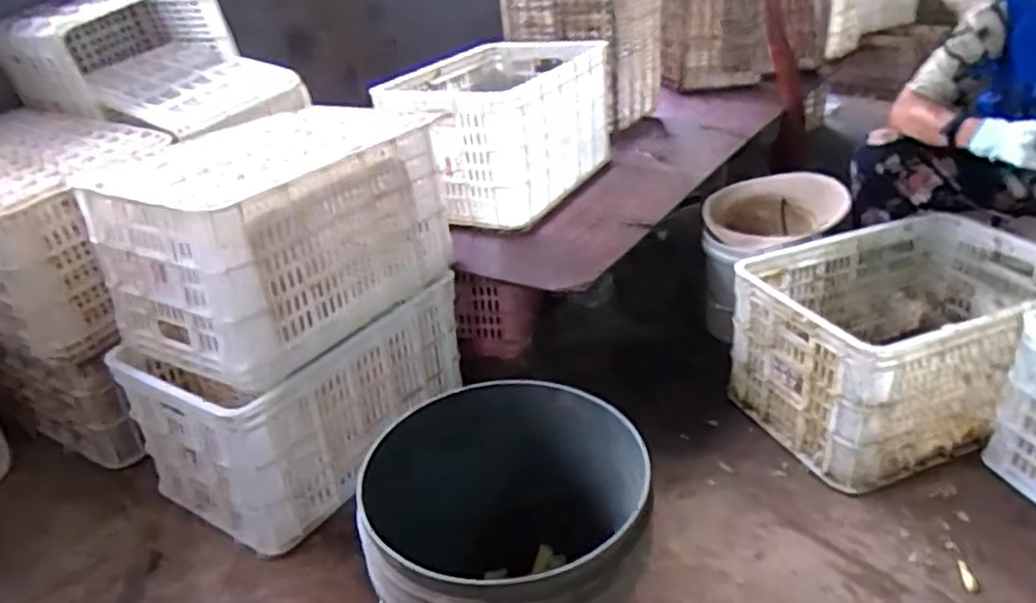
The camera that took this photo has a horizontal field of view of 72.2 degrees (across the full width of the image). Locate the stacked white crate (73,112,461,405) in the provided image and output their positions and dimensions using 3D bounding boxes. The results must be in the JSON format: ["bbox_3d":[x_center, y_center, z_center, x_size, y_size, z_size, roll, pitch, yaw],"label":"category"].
[{"bbox_3d":[-0.412,-0.129,1.233,0.372,0.280,0.488,13,32,29],"label":"stacked white crate"}]

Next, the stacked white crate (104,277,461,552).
[{"bbox_3d":[-0.390,0.161,1.326,0.328,0.303,0.496,14,33,31],"label":"stacked white crate"}]

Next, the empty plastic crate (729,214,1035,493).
[{"bbox_3d":[0.719,0.068,1.325,0.554,0.278,0.363,-14,29,-17],"label":"empty plastic crate"}]

